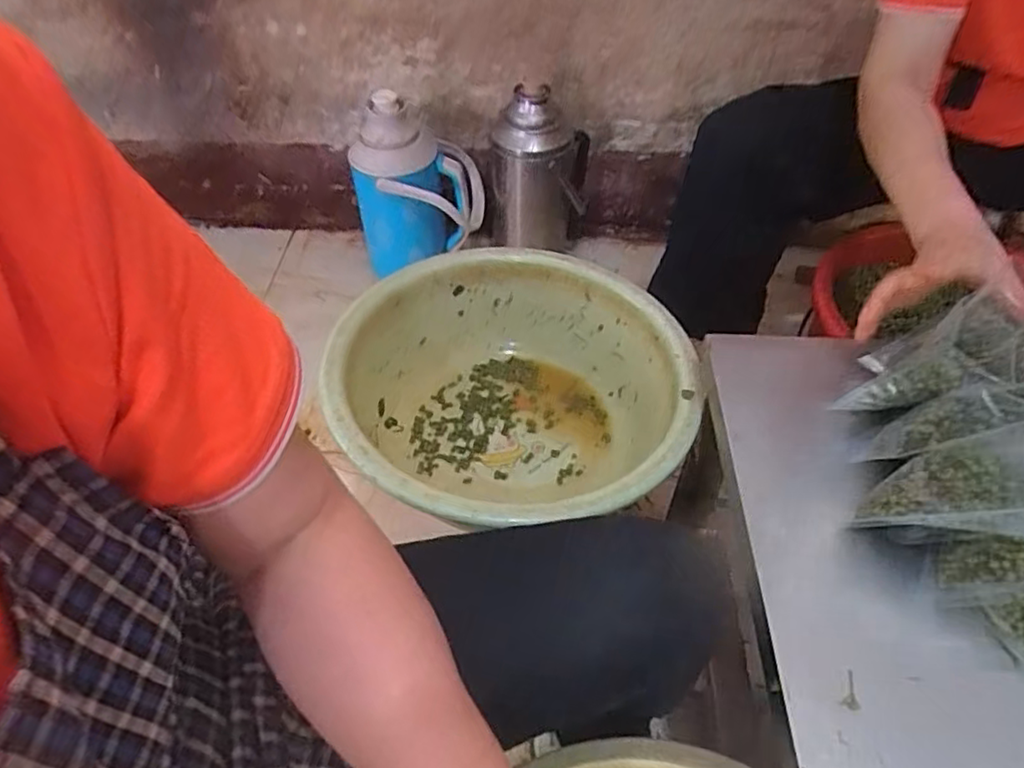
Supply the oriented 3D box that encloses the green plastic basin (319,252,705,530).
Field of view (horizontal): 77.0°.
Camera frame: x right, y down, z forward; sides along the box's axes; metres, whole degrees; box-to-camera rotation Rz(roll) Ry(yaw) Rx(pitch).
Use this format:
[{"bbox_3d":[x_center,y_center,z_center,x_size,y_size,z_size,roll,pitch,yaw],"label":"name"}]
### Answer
[{"bbox_3d":[0.002,0.014,0.721,0.362,0.164,0.360,0,51,0],"label":"green plastic basin"}]

